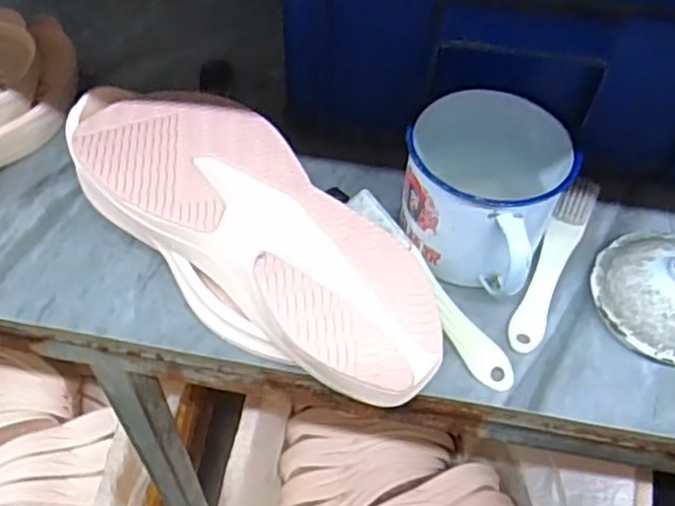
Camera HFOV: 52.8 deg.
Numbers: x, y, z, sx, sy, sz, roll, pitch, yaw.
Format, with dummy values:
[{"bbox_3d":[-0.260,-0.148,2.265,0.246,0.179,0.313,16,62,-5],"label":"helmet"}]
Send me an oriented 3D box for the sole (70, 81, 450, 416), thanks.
[{"bbox_3d":[-0.065,-0.023,0.424,0.111,0.037,0.298,-36,63,-23],"label":"sole"}]

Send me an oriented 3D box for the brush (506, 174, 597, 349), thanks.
[{"bbox_3d":[0.152,0.002,0.475,0.023,0.013,0.156,24,58,15],"label":"brush"}]

